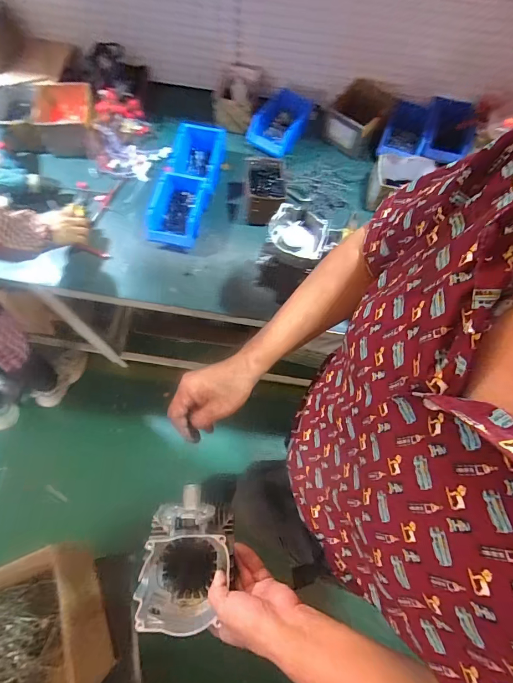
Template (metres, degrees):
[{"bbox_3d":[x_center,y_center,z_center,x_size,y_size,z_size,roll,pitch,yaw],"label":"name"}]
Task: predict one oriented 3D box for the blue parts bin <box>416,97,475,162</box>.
[{"bbox_3d":[0.526,-0.575,0.974,0.131,0.111,0.105,19,70,4],"label":"blue parts bin"}]

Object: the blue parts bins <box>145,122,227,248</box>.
[{"bbox_3d":[-0.187,-0.421,0.942,0.143,0.076,0.365,11,70,1],"label":"blue parts bins"}]

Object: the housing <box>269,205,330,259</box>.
[{"bbox_3d":[0.082,-0.220,0.717,0.113,0.037,0.112,14,70,2],"label":"housing"}]

